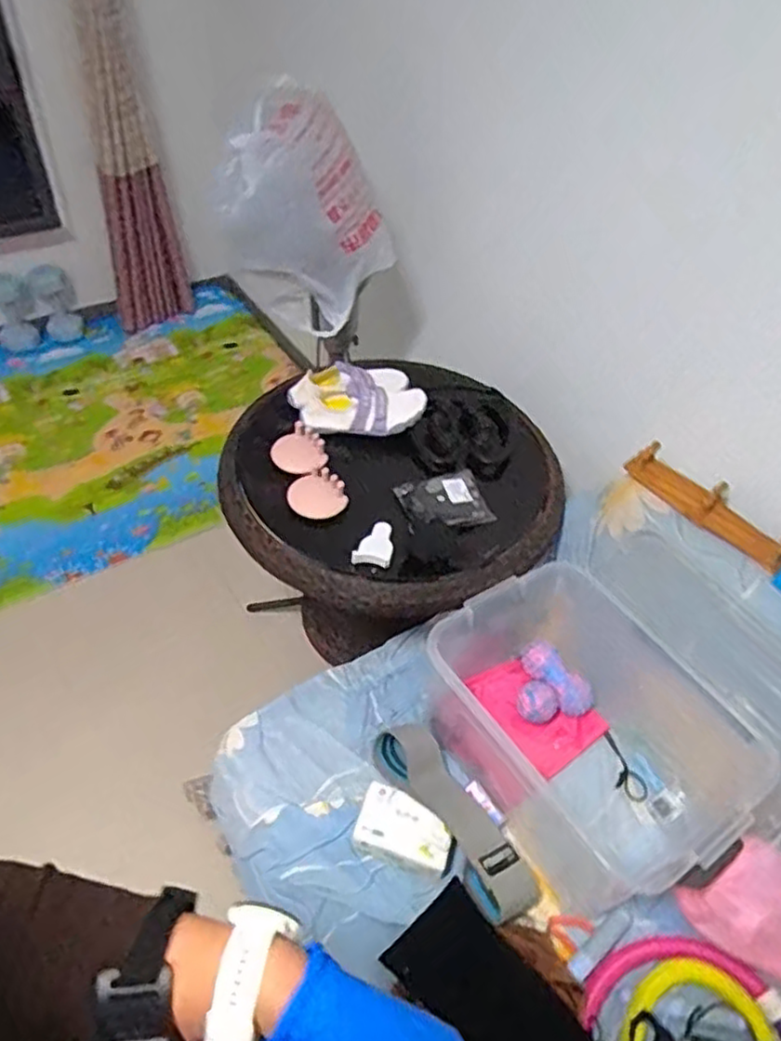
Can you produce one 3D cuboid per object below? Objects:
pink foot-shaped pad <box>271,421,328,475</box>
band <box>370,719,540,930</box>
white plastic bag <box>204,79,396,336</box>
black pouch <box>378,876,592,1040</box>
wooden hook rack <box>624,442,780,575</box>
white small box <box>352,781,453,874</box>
[{"bbox_3d":[-0.169,-0.127,1.284,0.106,0.015,0.096,40,74,22],"label":"pink foot-shaped pad"},{"bbox_3d":[0.091,0.443,1.039,0.091,0.061,0.312,-27,56,-28],"label":"band"},{"bbox_3d":[-0.182,-0.612,1.387,0.335,0.380,0.231,-9,49,-15],"label":"white plastic bag"},{"bbox_3d":[0.125,0.619,0.899,0.134,0.020,0.257,-41,53,-18],"label":"black pouch"},{"bbox_3d":[0.534,-0.028,1.164,0.289,0.076,0.045,40,11,26],"label":"wooden hook rack"},{"bbox_3d":[0.022,0.469,1.049,0.144,0.059,0.093,20,48,11],"label":"white small box"}]

